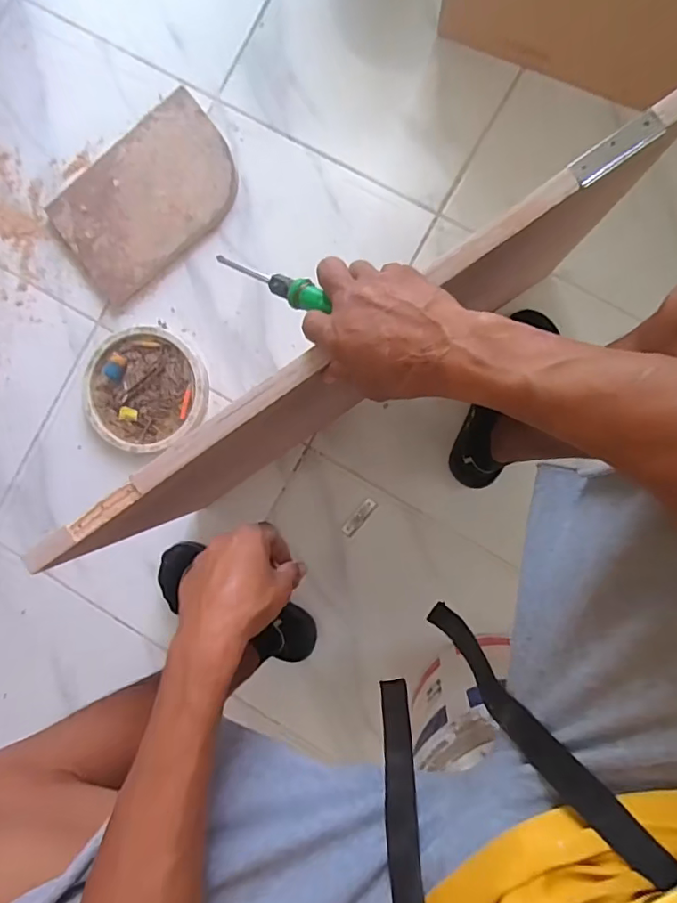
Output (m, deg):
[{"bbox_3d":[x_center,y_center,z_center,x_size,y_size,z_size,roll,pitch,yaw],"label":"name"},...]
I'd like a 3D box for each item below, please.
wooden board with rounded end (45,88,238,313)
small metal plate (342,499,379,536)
[{"bbox_3d":[-0.289,-0.379,0.782,0.287,0.026,0.190,-36,87,6],"label":"wooden board with rounded end"},{"bbox_3d":[0.032,0.100,0.780,0.018,0.011,0.065,41,95,4],"label":"small metal plate"}]

